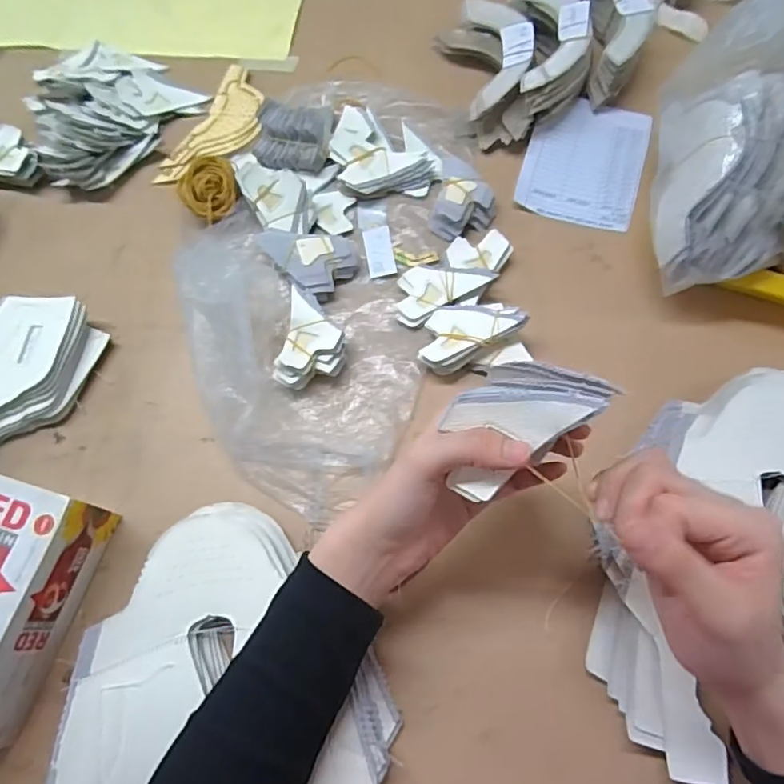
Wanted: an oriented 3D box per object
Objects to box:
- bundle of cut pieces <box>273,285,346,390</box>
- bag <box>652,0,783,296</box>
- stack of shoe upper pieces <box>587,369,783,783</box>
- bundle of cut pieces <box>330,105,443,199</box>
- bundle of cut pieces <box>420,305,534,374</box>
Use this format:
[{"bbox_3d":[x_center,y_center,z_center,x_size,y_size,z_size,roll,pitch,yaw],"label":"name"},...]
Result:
[{"bbox_3d":[-0.063,-0.041,0.456,0.052,0.029,0.082,8,69,8],"label":"bundle of cut pieces"},{"bbox_3d":[0.325,-0.195,0.421,0.239,0.104,0.214,1,68,5],"label":"bag"},{"bbox_3d":[0.240,0.111,0.377,0.199,0.031,0.252,2,68,5],"label":"stack of shoe upper pieces"},{"bbox_3d":[-0.008,-0.233,0.529,0.094,0.027,0.108,-9,68,1],"label":"bundle of cut pieces"},{"bbox_3d":[0.063,-0.046,0.448,0.080,0.038,0.055,-7,68,2],"label":"bundle of cut pieces"}]

